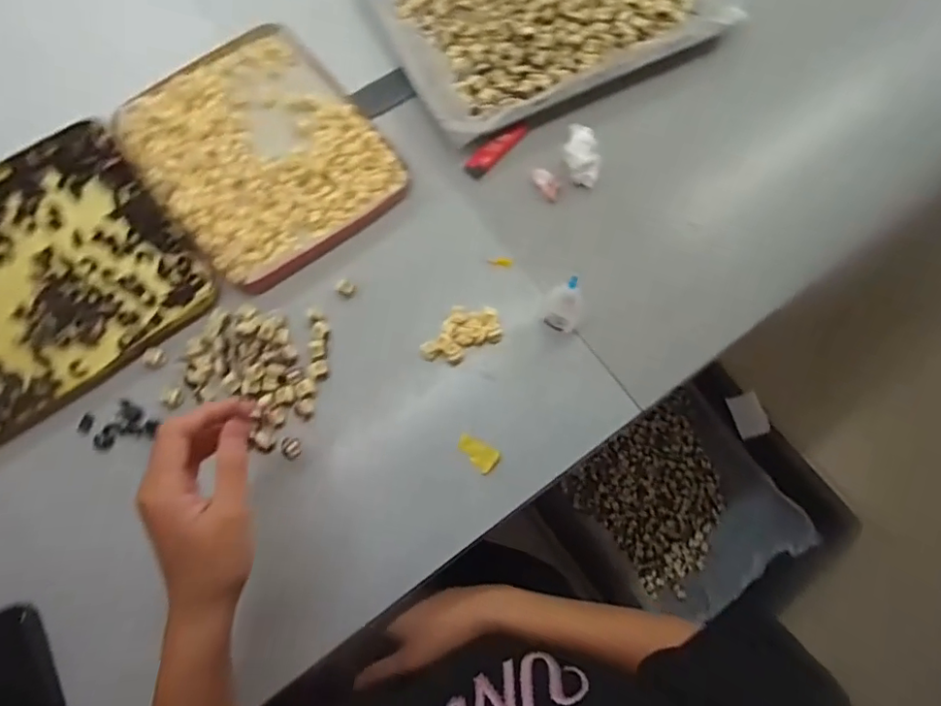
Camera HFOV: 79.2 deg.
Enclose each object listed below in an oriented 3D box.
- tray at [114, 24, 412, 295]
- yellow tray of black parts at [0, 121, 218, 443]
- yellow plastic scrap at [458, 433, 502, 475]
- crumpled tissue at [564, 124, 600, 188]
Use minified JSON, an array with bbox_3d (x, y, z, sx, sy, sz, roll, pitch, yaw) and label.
[{"bbox_3d":[-0.200,-0.198,0.544,0.200,0.018,0.247,-38,77,-12],"label":"tray"},{"bbox_3d":[-0.382,-0.070,0.506,0.237,0.016,0.236,-36,76,-12],"label":"yellow tray of black parts"},{"bbox_3d":[0.006,0.084,0.475,0.036,0.006,0.020,32,74,9],"label":"yellow plastic scrap"},{"bbox_3d":[0.109,-0.193,0.549,0.035,0.020,0.057,8,72,1],"label":"crumpled tissue"}]

